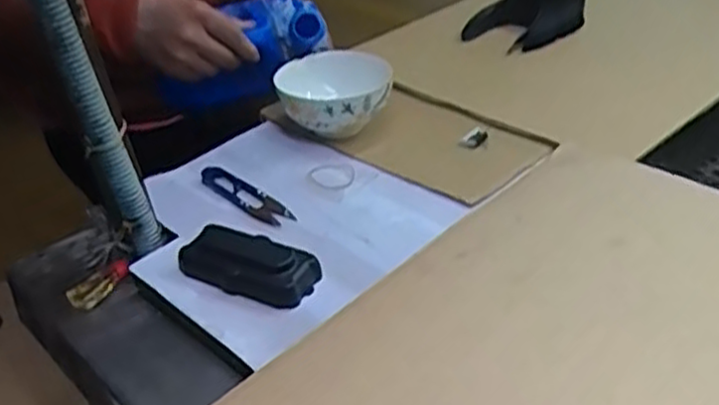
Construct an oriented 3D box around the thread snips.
[{"bbox_3d":[-0.106,-0.007,0.679,0.126,0.011,0.022,24,45,37],"label":"thread snips"}]

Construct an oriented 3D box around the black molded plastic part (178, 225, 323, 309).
[{"bbox_3d":[-0.088,0.047,0.580,0.111,0.026,0.052,11,38,25],"label":"black molded plastic part"}]

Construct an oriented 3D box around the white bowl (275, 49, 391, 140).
[{"bbox_3d":[-0.023,-0.101,0.752,0.117,0.062,0.109,-5,34,3],"label":"white bowl"}]

